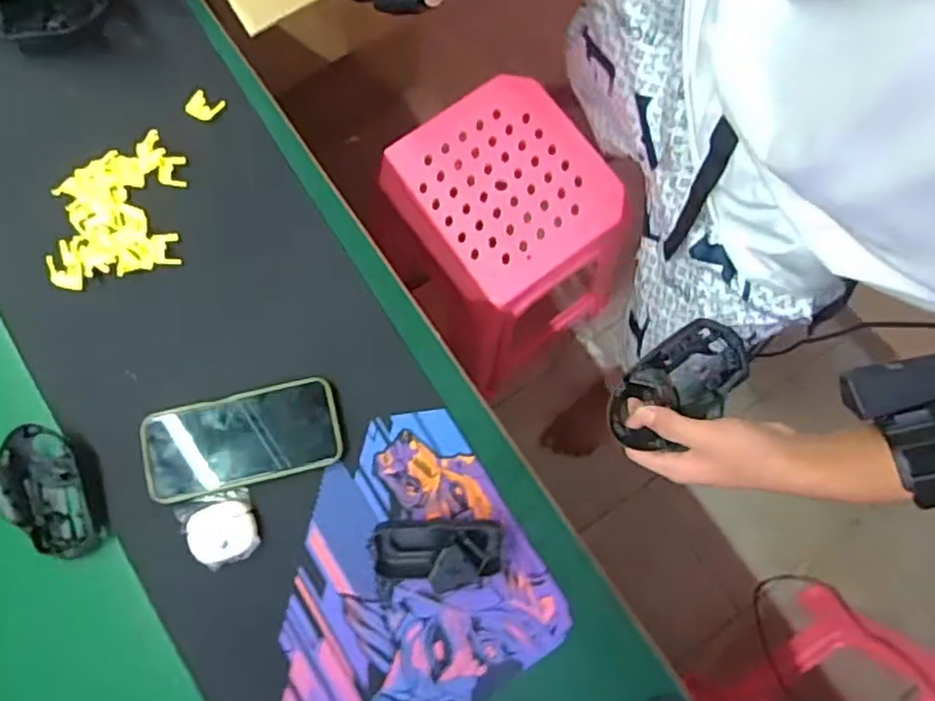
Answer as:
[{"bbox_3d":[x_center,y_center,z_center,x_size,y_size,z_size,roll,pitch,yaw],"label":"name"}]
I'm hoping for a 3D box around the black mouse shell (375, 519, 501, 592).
[{"bbox_3d":[-0.025,0.172,0.571,0.105,0.039,0.054,-1,77,-2],"label":"black mouse shell"}]

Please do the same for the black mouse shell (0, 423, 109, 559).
[{"bbox_3d":[-0.362,0.126,0.583,0.070,0.041,0.115,-28,80,-7],"label":"black mouse shell"}]

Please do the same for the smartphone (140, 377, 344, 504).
[{"bbox_3d":[-0.199,0.078,0.596,0.166,0.017,0.079,-13,78,-4],"label":"smartphone"}]

